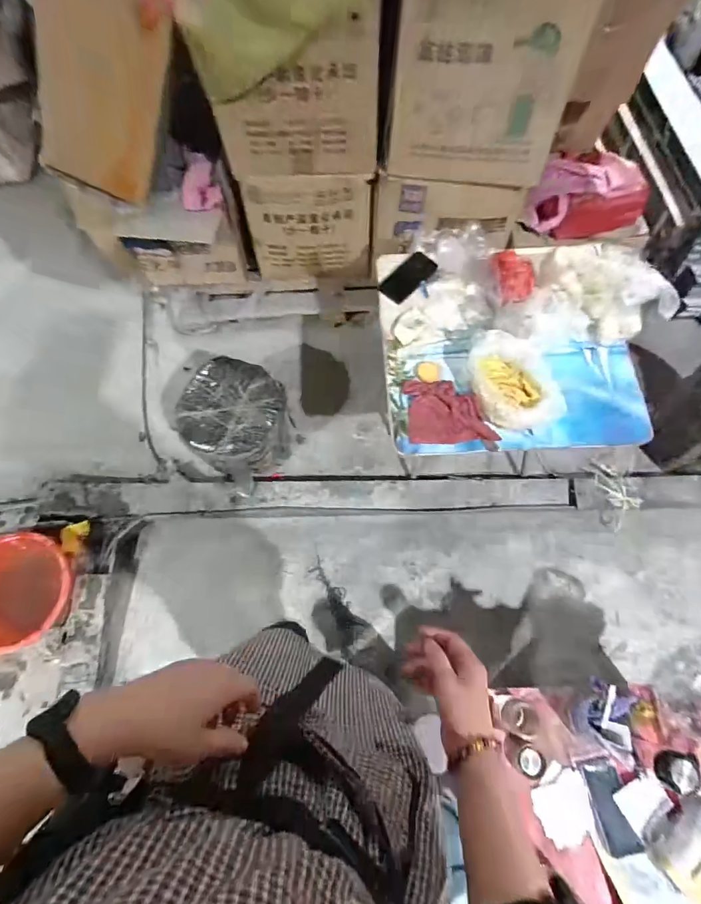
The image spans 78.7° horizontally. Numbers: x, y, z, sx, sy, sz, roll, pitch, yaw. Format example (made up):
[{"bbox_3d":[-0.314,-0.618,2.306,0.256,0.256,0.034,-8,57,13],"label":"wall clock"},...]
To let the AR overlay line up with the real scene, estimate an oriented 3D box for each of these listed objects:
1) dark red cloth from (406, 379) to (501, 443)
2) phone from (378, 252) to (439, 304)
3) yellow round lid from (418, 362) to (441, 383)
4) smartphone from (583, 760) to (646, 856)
[{"bbox_3d":[0.227,-0.098,0.997,0.183,0.041,0.165,0,68,0],"label":"dark red cloth"},{"bbox_3d":[0.155,-0.468,1.145,0.077,0.013,0.172,38,73,15],"label":"phone"},{"bbox_3d":[0.195,-0.197,1.053,0.054,0.004,0.058,0,68,0],"label":"yellow round lid"},{"bbox_3d":[0.541,0.737,0.890,0.067,0.006,0.157,-17,66,10],"label":"smartphone"}]

